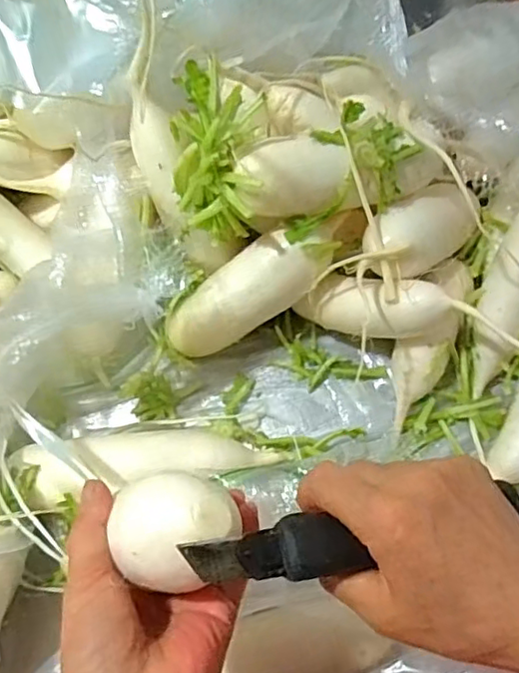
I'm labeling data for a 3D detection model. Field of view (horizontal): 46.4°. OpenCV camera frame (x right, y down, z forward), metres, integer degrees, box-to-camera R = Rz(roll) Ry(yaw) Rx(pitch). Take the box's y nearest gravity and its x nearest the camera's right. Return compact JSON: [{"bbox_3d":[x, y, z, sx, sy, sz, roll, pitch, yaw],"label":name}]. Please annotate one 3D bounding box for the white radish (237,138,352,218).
[{"bbox_3d":[0.026,-0.117,0.466,0.087,0.056,0.047,-17,65,-4],"label":"white radish"}]

